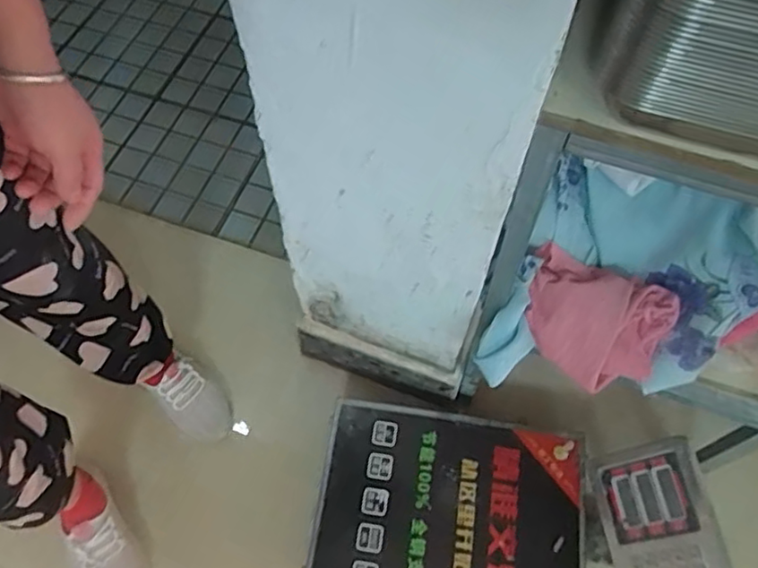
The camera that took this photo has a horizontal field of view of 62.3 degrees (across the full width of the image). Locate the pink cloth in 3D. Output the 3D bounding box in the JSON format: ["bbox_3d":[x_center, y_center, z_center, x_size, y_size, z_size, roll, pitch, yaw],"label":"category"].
[{"bbox_3d":[0.251,0.048,0.753,0.164,0.037,0.143,24,98,12],"label":"pink cloth"}]

